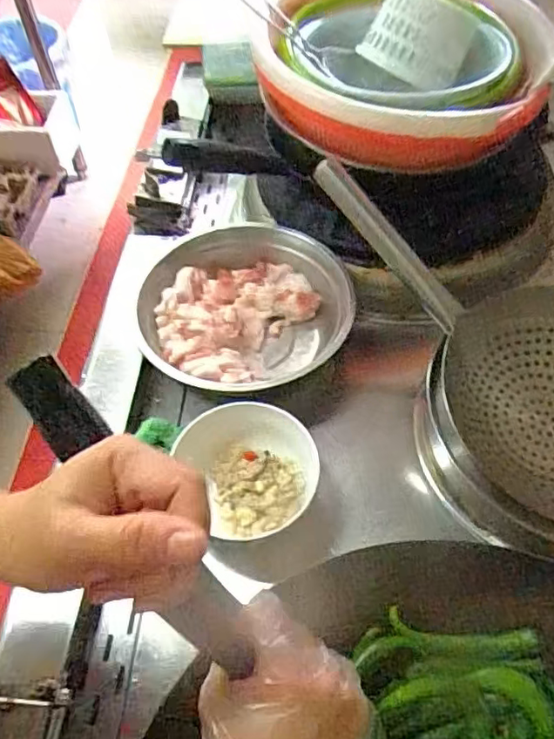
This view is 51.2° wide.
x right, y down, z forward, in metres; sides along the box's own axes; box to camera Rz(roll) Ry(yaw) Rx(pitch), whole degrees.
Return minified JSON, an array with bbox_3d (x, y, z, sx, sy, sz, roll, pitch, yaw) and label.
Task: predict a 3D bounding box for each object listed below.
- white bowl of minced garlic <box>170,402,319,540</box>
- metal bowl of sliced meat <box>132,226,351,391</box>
[{"bbox_3d":[-0.029,0.102,0.613,0.132,0.061,0.132,-1,56,1],"label":"white bowl of minced garlic"},{"bbox_3d":[-0.040,-0.070,0.735,0.254,0.072,0.267,10,57,9],"label":"metal bowl of sliced meat"}]

